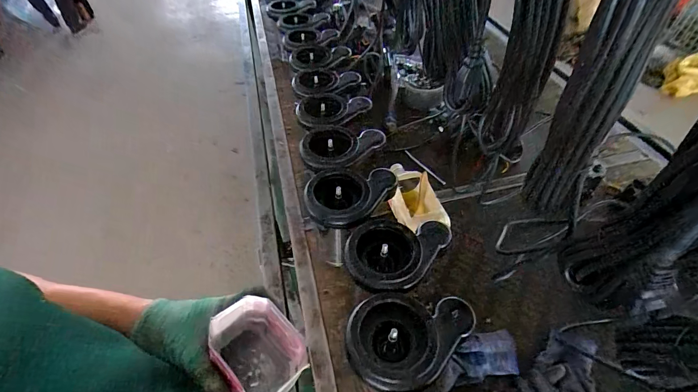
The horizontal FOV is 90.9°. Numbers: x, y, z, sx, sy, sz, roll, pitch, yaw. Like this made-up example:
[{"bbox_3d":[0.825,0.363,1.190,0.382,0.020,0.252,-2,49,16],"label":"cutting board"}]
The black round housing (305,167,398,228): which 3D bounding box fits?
[{"bbox_3d":[0.003,0.005,0.603,0.161,0.030,0.123,0,47,3],"label":"black round housing"}]

